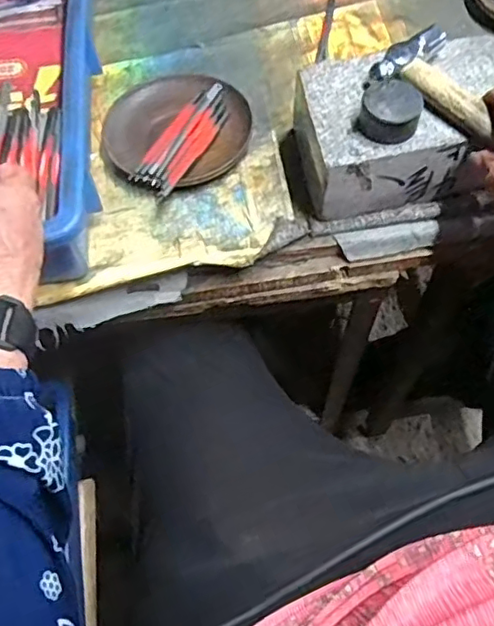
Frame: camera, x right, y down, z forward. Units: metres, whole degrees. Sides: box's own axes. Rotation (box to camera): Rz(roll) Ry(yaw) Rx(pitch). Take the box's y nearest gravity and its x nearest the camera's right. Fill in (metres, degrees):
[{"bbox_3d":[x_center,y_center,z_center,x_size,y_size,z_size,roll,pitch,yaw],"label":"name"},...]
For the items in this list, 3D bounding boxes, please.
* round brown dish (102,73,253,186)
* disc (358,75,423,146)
[{"bbox_3d":[-0.050,-0.142,0.455,0.112,0.026,0.100,-32,68,-15],"label":"round brown dish"},{"bbox_3d":[0.094,-0.133,0.379,0.036,0.026,0.040,19,65,9],"label":"disc"}]

